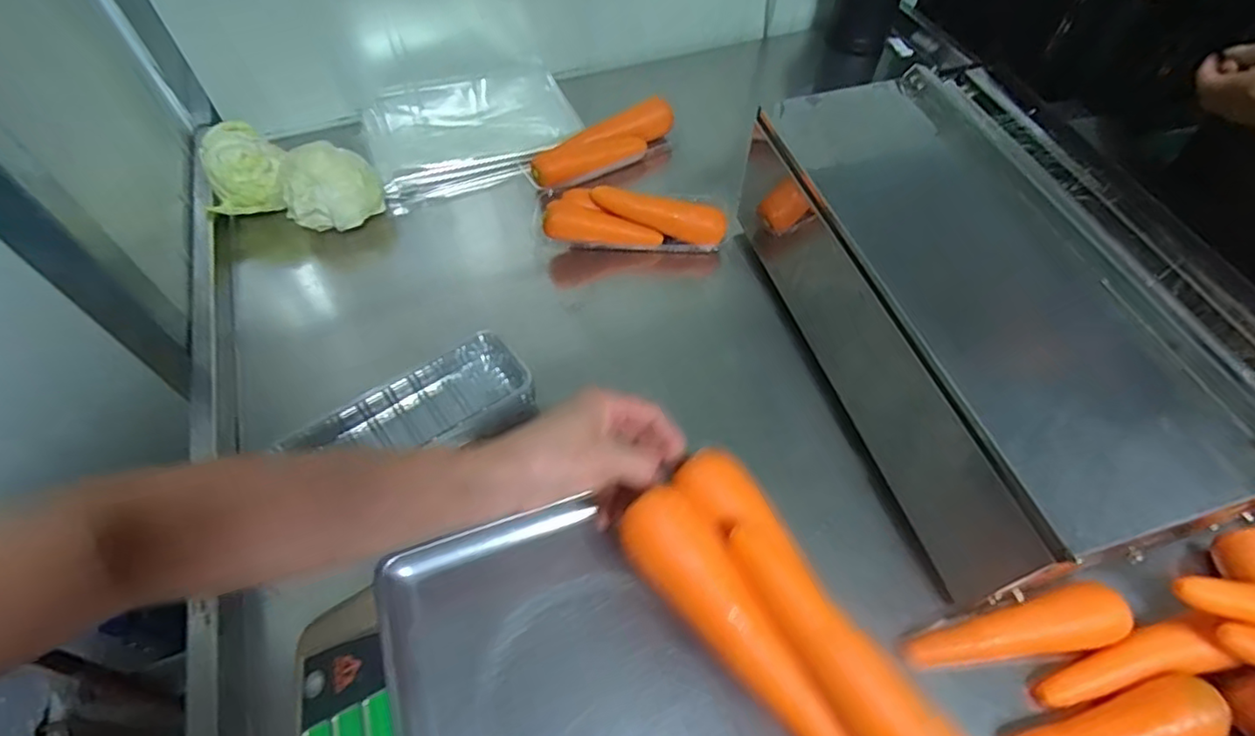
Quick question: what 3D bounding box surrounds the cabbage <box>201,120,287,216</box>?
[{"bbox_3d":[-0.454,-0.245,0.734,0.090,0.075,0.106,-1,56,-1],"label":"cabbage"}]

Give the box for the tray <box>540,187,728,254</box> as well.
[{"bbox_3d":[0.009,-0.182,0.741,0.219,0.054,0.064,0,56,0],"label":"tray"}]

